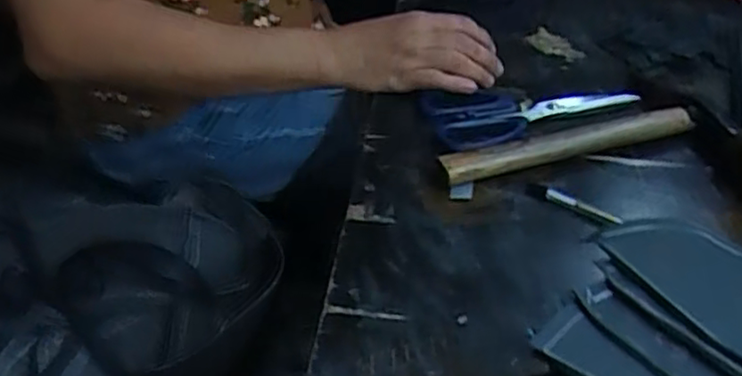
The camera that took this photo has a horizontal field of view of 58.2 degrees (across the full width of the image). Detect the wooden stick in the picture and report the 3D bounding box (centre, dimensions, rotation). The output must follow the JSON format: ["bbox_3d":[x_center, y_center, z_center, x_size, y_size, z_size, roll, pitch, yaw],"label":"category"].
[{"bbox_3d":[0.151,-0.033,0.514,0.202,0.021,0.026,-12,43,-13],"label":"wooden stick"}]

